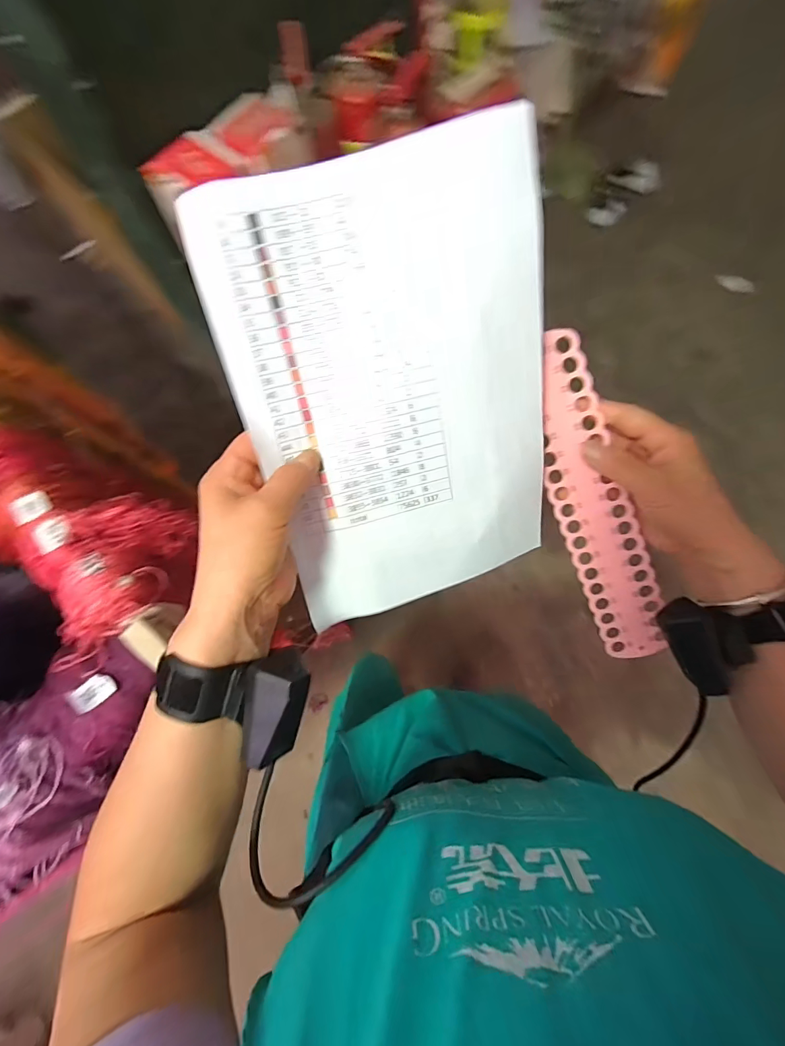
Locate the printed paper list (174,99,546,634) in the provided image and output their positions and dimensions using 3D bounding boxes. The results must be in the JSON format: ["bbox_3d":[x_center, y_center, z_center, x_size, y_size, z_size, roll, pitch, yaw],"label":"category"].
[{"bbox_3d":[0.007,-0.081,0.291,0.203,0.025,0.286,-14,111,-1],"label":"printed paper list"}]

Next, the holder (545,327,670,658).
[{"bbox_3d":[0.171,-0.009,0.357,0.059,0.007,0.288,-21,103,17],"label":"holder"}]

